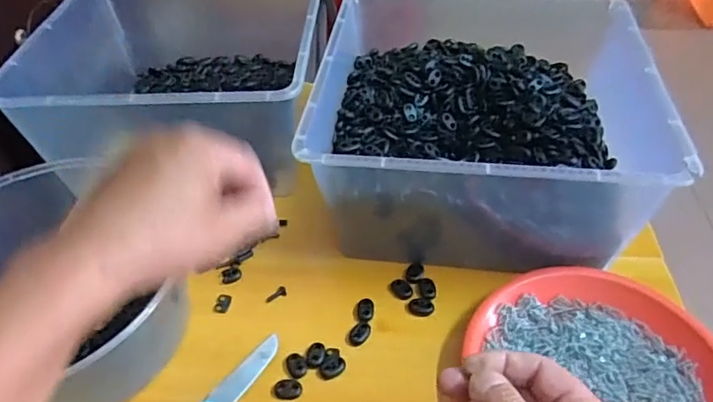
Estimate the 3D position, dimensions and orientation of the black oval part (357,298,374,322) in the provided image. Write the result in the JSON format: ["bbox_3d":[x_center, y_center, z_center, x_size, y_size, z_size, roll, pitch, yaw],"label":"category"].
[{"bbox_3d":[0.008,0.094,0.479,0.015,0.004,0.025,-1,45,1],"label":"black oval part"}]

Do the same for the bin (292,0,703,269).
[{"bbox_3d":[0.119,-0.080,0.551,0.292,0.142,0.304,7,45,9],"label":"bin"}]

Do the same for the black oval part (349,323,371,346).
[{"bbox_3d":[0.003,0.112,0.464,0.013,0.006,0.021,30,53,28],"label":"black oval part"}]

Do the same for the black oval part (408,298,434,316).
[{"bbox_3d":[0.057,0.092,0.482,0.021,0.005,0.018,5,45,7],"label":"black oval part"}]

